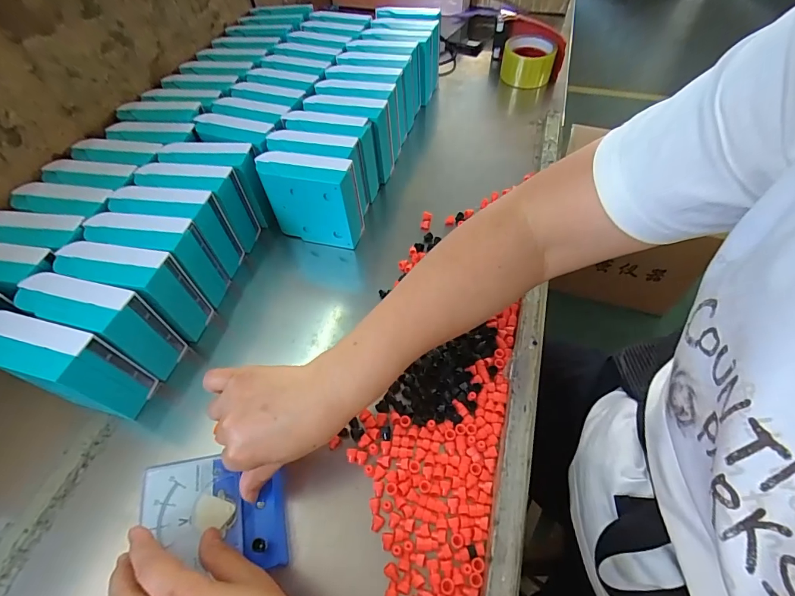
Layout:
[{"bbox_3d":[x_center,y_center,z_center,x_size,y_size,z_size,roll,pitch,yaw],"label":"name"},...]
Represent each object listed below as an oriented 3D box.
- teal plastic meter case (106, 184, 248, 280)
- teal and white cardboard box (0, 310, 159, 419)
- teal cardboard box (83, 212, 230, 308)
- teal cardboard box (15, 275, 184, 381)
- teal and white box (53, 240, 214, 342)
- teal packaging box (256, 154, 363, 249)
[{"bbox_3d":[-0.260,-0.080,0.474,0.110,0.100,0.044,7,55,11],"label":"teal plastic meter case"},{"bbox_3d":[-0.312,0.066,0.375,0.112,0.107,0.049,12,56,14],"label":"teal and white cardboard box"},{"bbox_3d":[-0.267,-0.043,0.447,0.112,0.101,0.045,7,55,11],"label":"teal cardboard box"},{"bbox_3d":[-0.293,0.029,0.398,0.108,0.102,0.042,11,56,13],"label":"teal cardboard box"},{"bbox_3d":[-0.276,-0.007,0.422,0.111,0.100,0.046,9,56,12],"label":"teal and white box"},{"bbox_3d":[-0.106,-0.122,0.492,0.115,0.099,0.047,12,56,14],"label":"teal packaging box"}]

